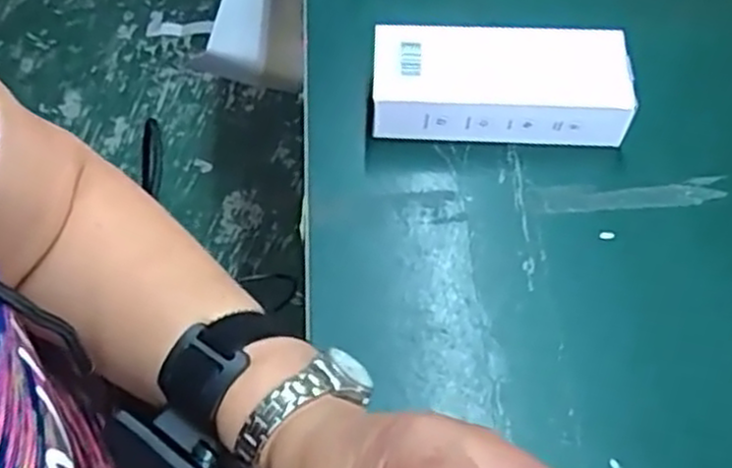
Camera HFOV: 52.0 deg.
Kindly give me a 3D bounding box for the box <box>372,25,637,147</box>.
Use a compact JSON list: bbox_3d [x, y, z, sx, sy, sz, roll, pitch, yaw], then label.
[{"bbox_3d":[0.085,-0.095,0.487,0.157,0.044,0.063,2,59,2],"label":"box"}]

